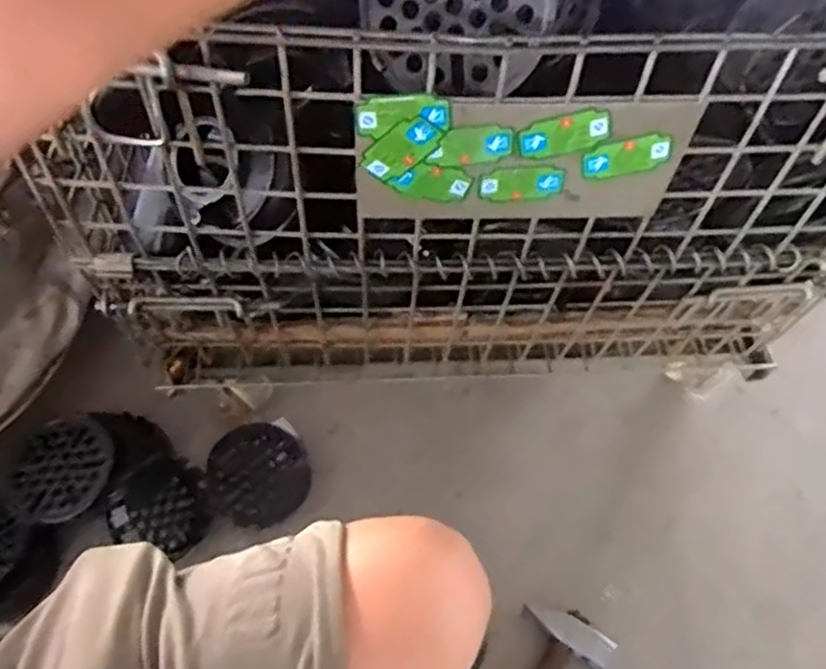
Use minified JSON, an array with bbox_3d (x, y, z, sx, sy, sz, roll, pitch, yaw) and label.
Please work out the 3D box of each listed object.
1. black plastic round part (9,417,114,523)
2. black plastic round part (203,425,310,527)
[{"bbox_3d":[-0.439,0.171,0.879,0.129,0.027,0.116,-33,66,-19],"label":"black plastic round part"},{"bbox_3d":[-0.206,0.188,0.942,0.132,0.021,0.132,9,70,-26],"label":"black plastic round part"}]

